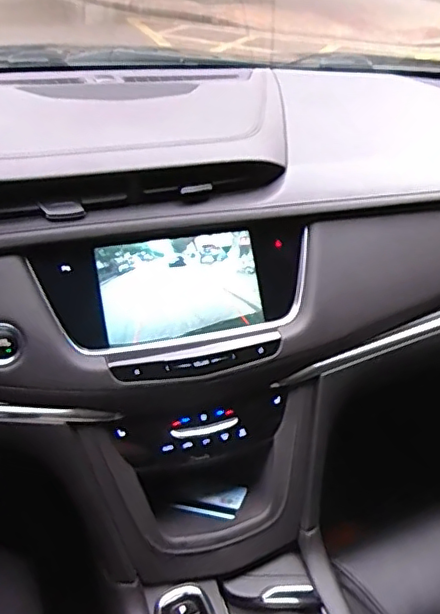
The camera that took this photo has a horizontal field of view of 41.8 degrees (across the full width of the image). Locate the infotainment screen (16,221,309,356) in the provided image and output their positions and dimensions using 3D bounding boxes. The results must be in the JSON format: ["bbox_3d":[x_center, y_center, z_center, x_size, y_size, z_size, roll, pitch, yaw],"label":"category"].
[{"bbox_3d":[-0.041,-0.022,0.607,0.282,0.116,0.017,-9,-1,-16],"label":"infotainment screen"}]

